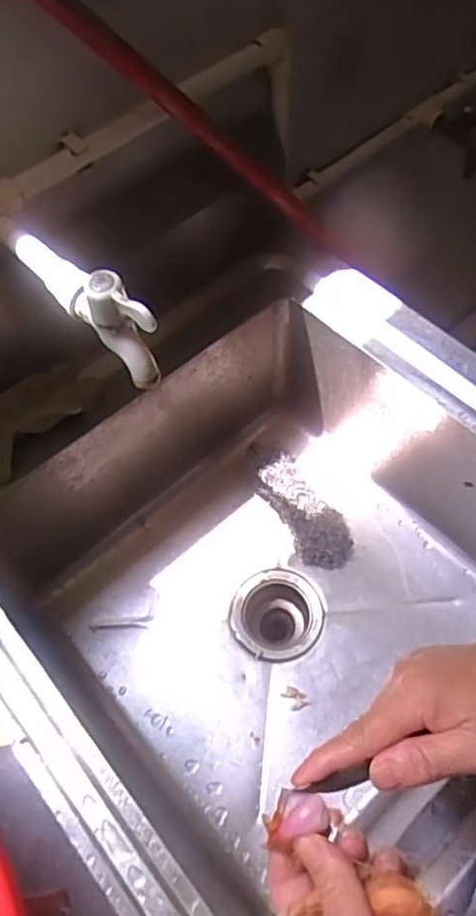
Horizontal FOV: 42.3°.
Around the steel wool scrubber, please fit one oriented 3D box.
[{"bbox_3d":[0.082,0.057,0.824,0.080,0.036,0.197,-28,63,-12],"label":"steel wool scrubber"}]

